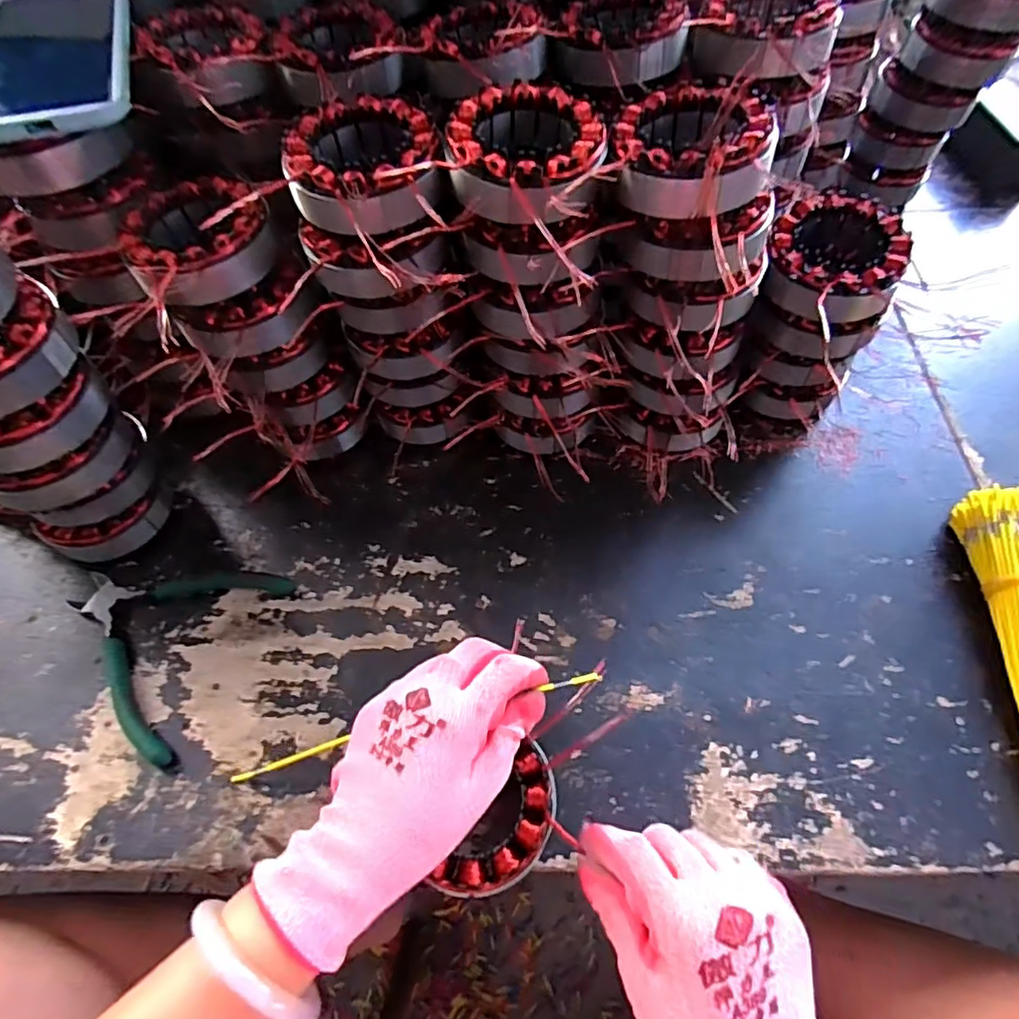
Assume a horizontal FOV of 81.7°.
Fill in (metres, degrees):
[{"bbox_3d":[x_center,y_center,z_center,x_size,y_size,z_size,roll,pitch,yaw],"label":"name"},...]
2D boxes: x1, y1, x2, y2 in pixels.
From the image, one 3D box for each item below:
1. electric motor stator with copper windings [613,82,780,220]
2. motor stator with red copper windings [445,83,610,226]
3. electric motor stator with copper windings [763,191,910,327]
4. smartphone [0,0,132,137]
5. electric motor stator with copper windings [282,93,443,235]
[{"bbox_3d":[0.101,-0.197,0.324,0.082,0.038,0.084,-1,61,1],"label":"electric motor stator with copper windings"},{"bbox_3d":[0.008,-0.194,0.327,0.082,0.036,0.083,-1,61,1],"label":"motor stator with red copper windings"},{"bbox_3d":[0.211,-0.161,0.383,0.084,0.034,0.093,-12,61,-5],"label":"electric motor stator with copper windings"},{"bbox_3d":[-0.272,-0.271,0.350,0.085,0.011,0.171,-16,62,-9],"label":"smartphone"},{"bbox_3d":[-0.081,-0.189,0.329,0.081,0.030,0.094,-19,62,-9],"label":"electric motor stator with copper windings"}]

